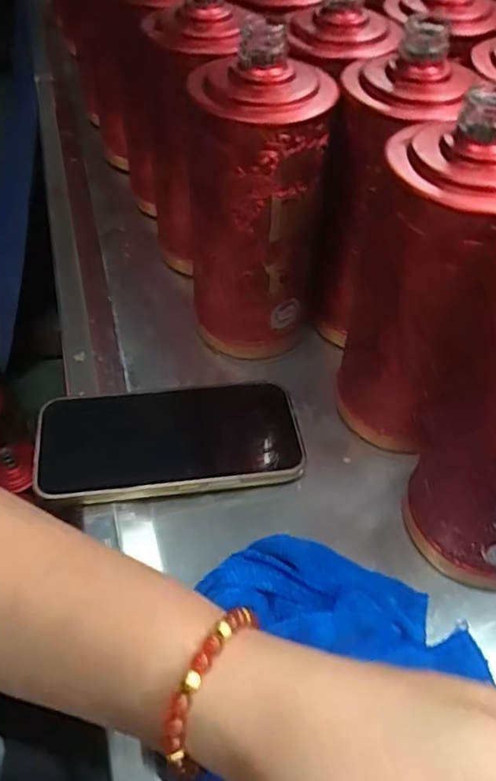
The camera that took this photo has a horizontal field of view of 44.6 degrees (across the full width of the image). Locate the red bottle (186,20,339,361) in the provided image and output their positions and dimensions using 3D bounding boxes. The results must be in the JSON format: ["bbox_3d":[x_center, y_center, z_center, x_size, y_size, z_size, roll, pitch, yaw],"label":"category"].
[{"bbox_3d":[0.008,-0.112,0.388,0.085,0.182,0.076,-1,51,1],"label":"red bottle"}]

